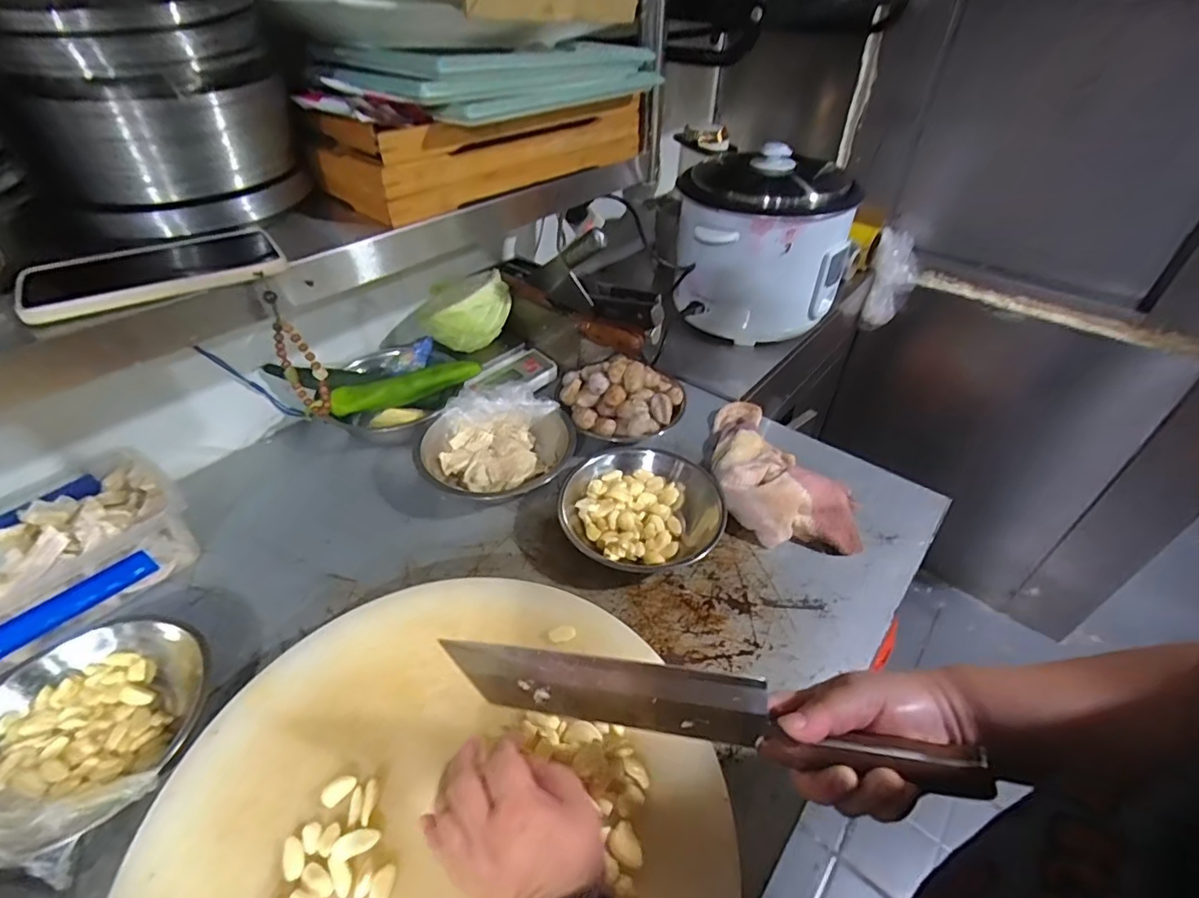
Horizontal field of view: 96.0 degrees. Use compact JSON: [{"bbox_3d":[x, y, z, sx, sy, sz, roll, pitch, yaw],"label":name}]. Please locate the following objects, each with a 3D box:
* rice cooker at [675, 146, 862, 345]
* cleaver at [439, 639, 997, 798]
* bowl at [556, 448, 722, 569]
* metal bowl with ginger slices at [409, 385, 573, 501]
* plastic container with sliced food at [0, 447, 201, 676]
[{"bbox_3d":[0.284,-0.356,0.961,0.280,0.260,0.240,14,43,14],"label":"rice cooker"},{"bbox_3d":[0.059,0.163,0.339,0.318,0.107,0.017,7,42,12],"label":"cleaver"},{"bbox_3d":[0.047,0.075,0.648,0.184,0.058,0.178,1,41,-1],"label":"bowl"},{"bbox_3d":[-0.141,-0.004,0.723,0.185,0.067,0.196,20,45,20],"label":"metal bowl with ginger slices"},{"bbox_3d":[-0.572,0.122,0.561,0.170,0.078,0.252,27,48,26],"label":"plastic container with sliced food"}]

